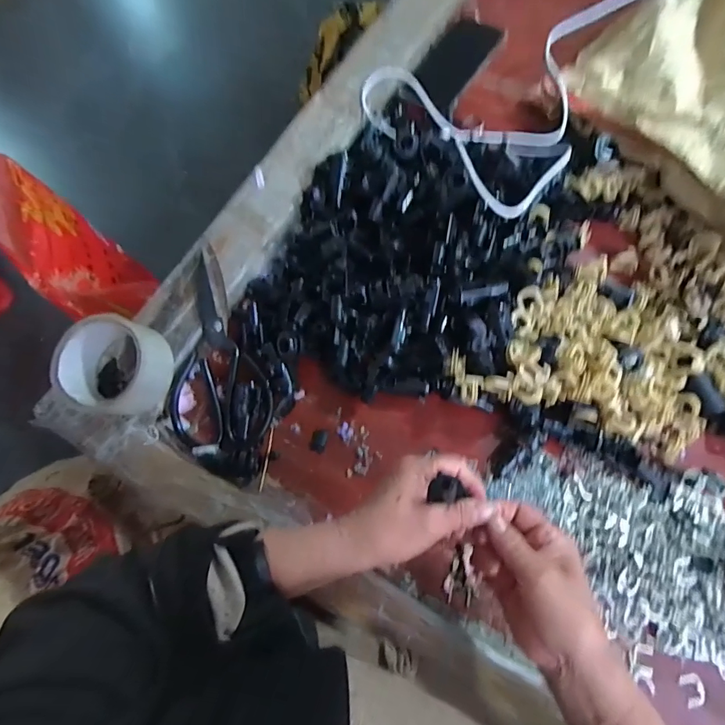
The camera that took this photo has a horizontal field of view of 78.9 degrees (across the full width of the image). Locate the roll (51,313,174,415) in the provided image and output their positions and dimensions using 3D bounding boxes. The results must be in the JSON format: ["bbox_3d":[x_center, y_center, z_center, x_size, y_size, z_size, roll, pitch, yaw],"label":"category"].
[{"bbox_3d":[-0.227,0.003,0.410,0.082,0.056,0.085,-1,72,2],"label":"roll"}]

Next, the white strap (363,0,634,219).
[{"bbox_3d":[0.176,-0.330,0.508,0.332,0.065,0.245,-43,75,-11],"label":"white strap"}]

